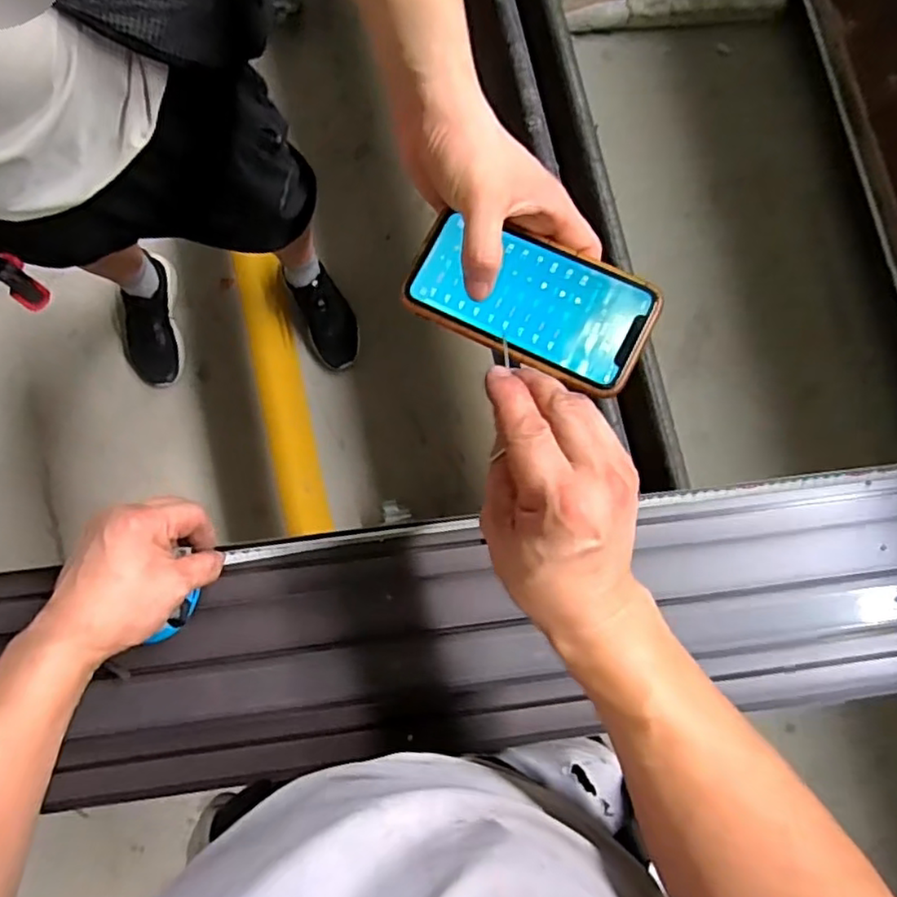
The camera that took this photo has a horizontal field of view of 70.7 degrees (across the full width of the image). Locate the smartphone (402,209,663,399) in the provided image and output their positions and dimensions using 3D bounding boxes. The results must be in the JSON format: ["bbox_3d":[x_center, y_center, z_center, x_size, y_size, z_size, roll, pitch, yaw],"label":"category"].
[{"bbox_3d":[0.052,-0.093,0.393,0.148,0.006,0.076,25,83,10],"label":"smartphone"}]

